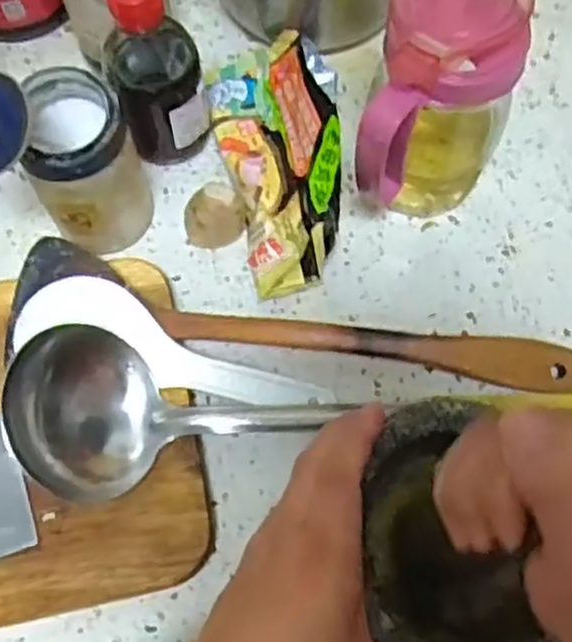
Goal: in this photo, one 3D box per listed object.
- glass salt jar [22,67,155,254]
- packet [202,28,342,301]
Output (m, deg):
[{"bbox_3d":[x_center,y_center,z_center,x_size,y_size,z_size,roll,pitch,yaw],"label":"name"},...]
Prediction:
[{"bbox_3d":[-0.118,-0.091,0.464,0.058,0.113,0.064,-19,70,-8],"label":"glass salt jar"},{"bbox_3d":[-0.002,-0.113,0.505,0.078,0.053,0.183,-10,69,-4],"label":"packet"}]

